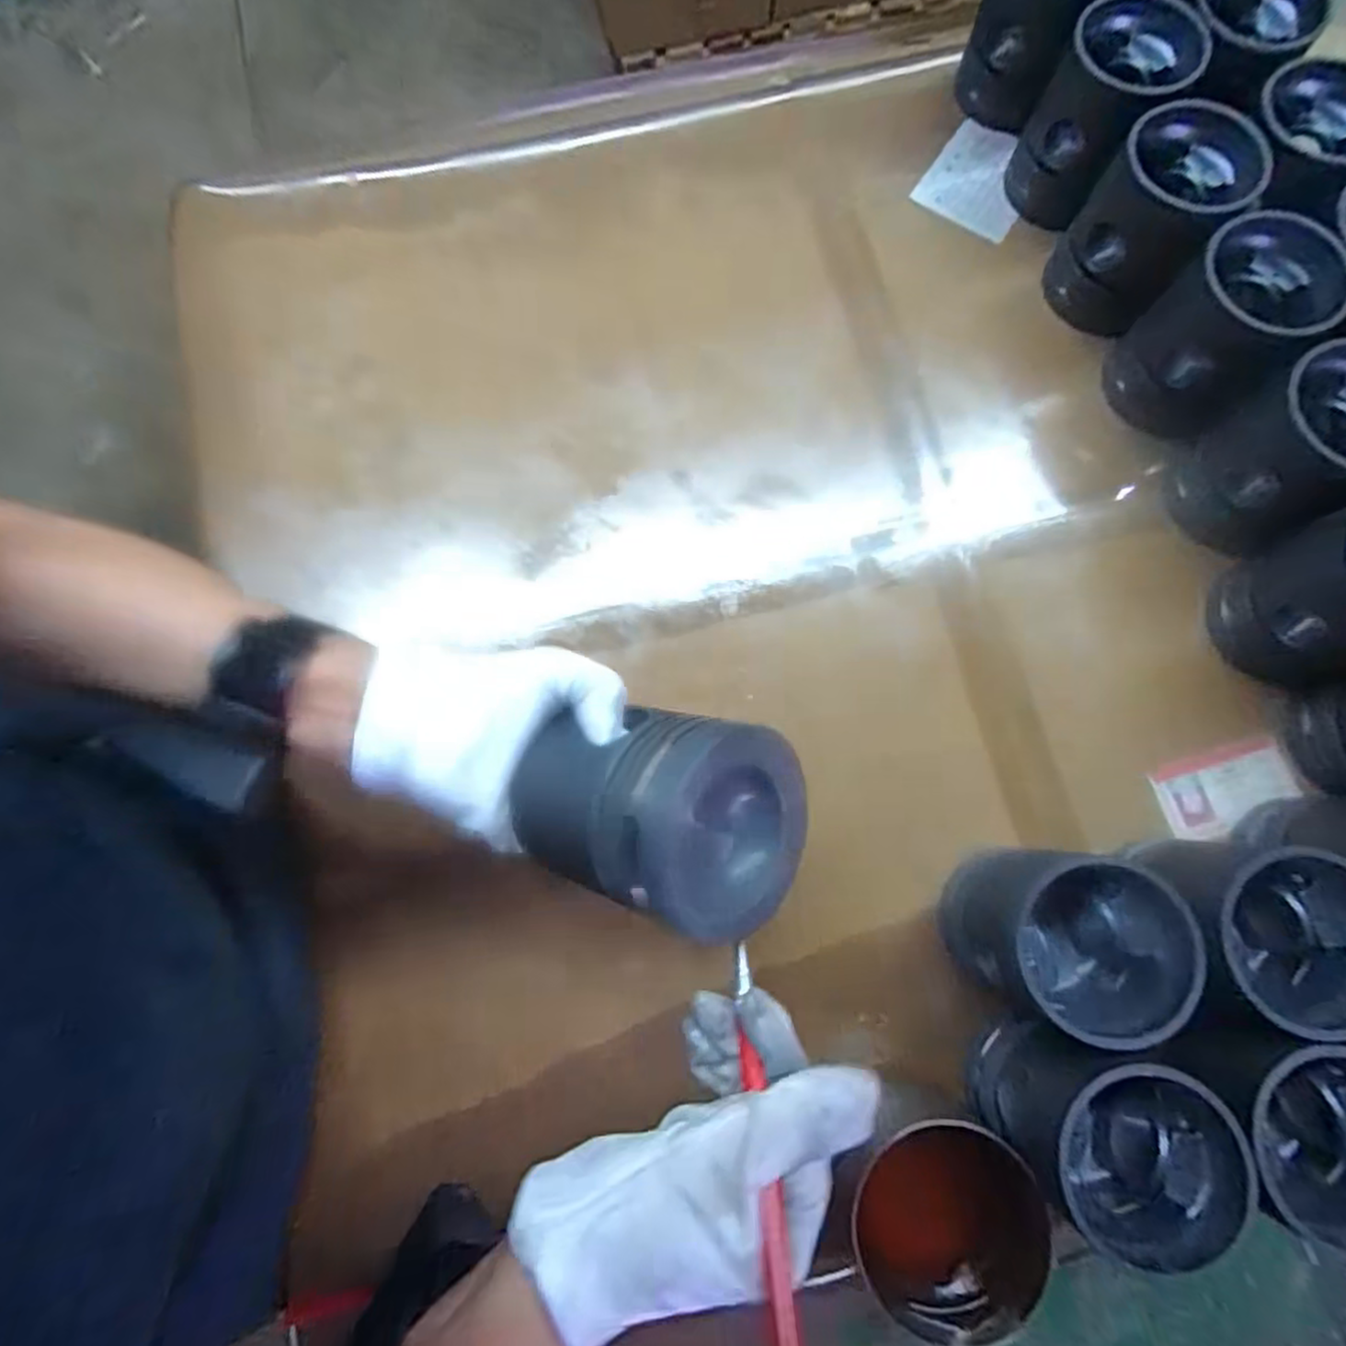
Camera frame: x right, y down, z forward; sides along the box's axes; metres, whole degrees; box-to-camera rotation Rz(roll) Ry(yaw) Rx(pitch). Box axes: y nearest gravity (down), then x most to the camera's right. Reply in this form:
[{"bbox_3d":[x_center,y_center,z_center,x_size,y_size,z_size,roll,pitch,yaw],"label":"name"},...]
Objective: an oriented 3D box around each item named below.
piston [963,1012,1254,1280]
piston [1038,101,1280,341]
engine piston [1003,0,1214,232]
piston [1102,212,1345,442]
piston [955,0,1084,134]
[{"bbox_3d":[0.229,0.246,0.363,0.092,0.103,0.085,0,76,2],"label":"piston"},{"bbox_3d":[0.344,-0.325,0.498,0.092,0.110,0.086,0,76,2],"label":"piston"},{"bbox_3d":[0.324,-0.424,0.522,0.088,0.106,0.096,33,80,9],"label":"engine piston"},{"bbox_3d":[0.372,-0.230,0.471,0.089,0.114,0.087,0,76,2],"label":"piston"},{"bbox_3d":[0.289,-0.523,0.542,0.085,0.113,0.085,0,76,2],"label":"piston"}]

